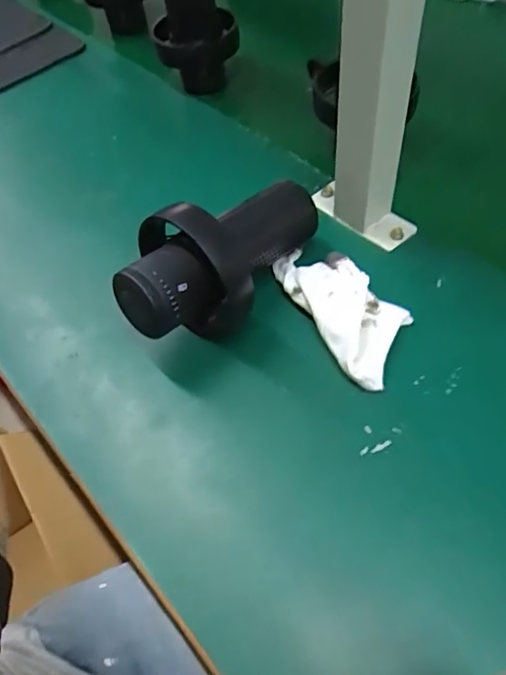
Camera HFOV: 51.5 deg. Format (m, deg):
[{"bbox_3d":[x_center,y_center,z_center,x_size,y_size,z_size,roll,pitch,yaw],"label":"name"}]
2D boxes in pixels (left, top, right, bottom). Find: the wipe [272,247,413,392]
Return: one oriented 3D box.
[{"bbox_3d":[0.074,-0.029,0.414,0.069,0.024,0.139,-22,55,-15],"label":"wipe"}]

